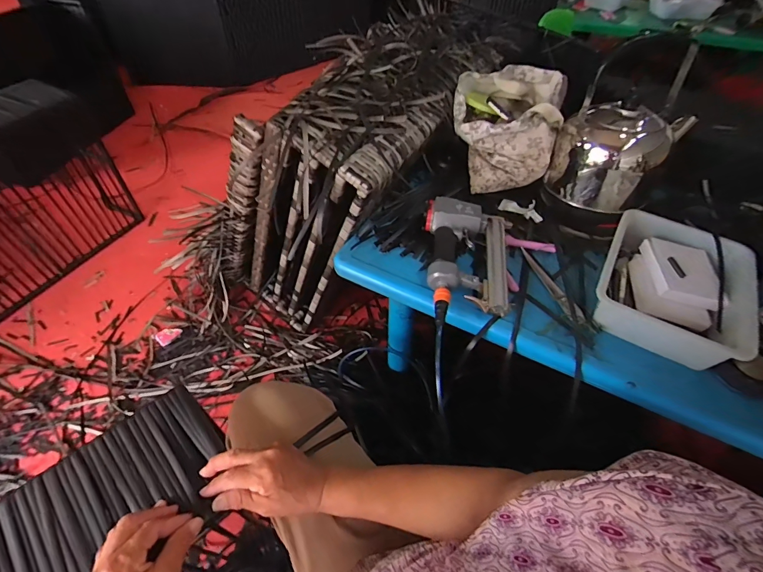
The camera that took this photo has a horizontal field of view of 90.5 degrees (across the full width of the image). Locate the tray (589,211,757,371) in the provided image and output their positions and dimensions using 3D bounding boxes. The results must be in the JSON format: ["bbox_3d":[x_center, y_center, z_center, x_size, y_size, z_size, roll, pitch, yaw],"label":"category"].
[{"bbox_3d":[0.480,0.003,0.607,0.229,0.083,0.251,27,54,20],"label":"tray"}]

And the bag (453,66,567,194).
[{"bbox_3d":[0.266,-0.350,0.820,0.217,0.152,0.259,11,50,7],"label":"bag"}]

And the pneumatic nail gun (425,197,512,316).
[{"bbox_3d":[0.151,-0.056,0.674,0.155,0.065,0.218,8,50,5],"label":"pneumatic nail gun"}]

